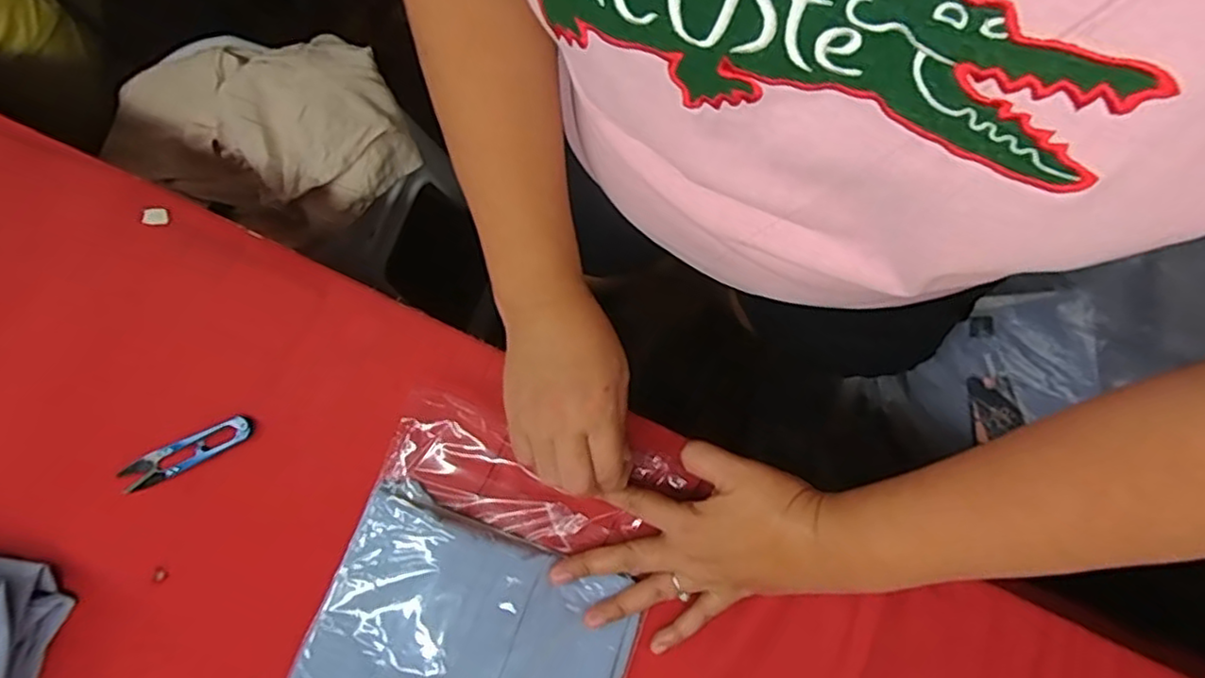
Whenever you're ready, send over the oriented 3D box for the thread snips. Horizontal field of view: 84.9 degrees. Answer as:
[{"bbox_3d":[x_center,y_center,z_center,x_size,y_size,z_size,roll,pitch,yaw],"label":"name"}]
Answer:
[{"bbox_3d":[-0.314,0.086,0.495,0.102,0.007,0.024,-23,76,-5],"label":"thread snips"}]

